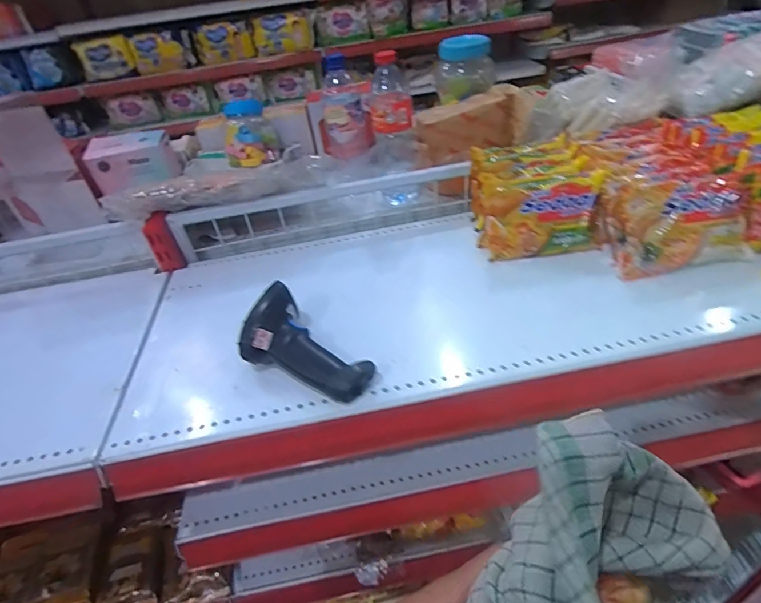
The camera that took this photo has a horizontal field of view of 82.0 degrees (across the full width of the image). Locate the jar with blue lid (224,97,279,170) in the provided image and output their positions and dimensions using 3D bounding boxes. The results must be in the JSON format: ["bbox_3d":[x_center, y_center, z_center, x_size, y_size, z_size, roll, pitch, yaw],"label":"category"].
[{"bbox_3d":[-0.240,-0.312,0.806,0.103,0.096,0.087,-16,40,-10],"label":"jar with blue lid"}]

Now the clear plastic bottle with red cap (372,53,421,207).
[{"bbox_3d":[0.014,-0.311,0.672,0.068,0.121,0.062,-6,40,2],"label":"clear plastic bottle with red cap"}]

